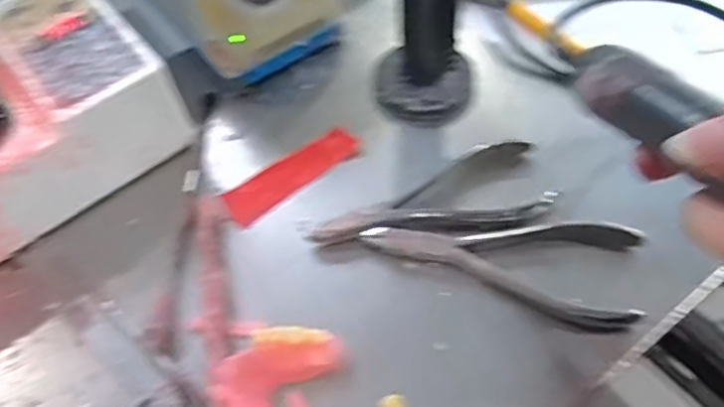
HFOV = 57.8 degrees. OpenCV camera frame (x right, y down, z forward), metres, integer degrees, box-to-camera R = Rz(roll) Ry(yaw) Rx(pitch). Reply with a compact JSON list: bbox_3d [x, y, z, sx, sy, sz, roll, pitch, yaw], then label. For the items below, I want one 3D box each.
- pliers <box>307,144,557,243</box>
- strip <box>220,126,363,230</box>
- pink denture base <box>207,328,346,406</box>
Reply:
[{"bbox_3d":[0.035,0.002,0.338,0.124,0.008,0.050,-23,55,-11],"label":"pliers"},{"bbox_3d":[-0.038,-0.017,0.364,0.081,0.006,0.025,-36,71,-15],"label":"strip"},{"bbox_3d":[-0.036,0.075,0.282,0.046,0.017,0.049,14,57,15],"label":"pink denture base"}]

